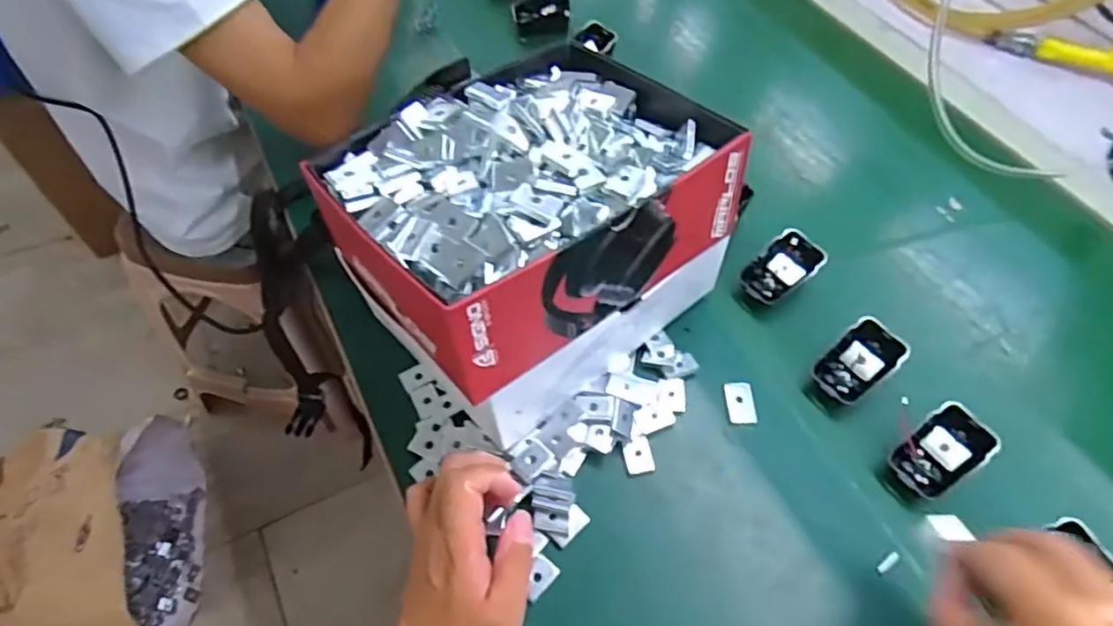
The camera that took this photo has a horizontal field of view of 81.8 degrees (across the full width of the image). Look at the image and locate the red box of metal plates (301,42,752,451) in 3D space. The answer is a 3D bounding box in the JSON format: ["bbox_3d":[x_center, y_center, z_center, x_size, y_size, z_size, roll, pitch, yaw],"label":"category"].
[{"bbox_3d":[-0.018,-0.063,0.488,0.236,0.183,0.199,-33,62,-22],"label":"red box of metal plates"}]

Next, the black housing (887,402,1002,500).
[{"bbox_3d":[0.284,0.103,0.472,0.069,0.013,0.045,-47,57,6],"label":"black housing"}]

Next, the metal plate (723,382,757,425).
[{"bbox_3d":[0.145,0.071,0.508,0.022,0.004,0.035,0,57,0],"label":"metal plate"}]

